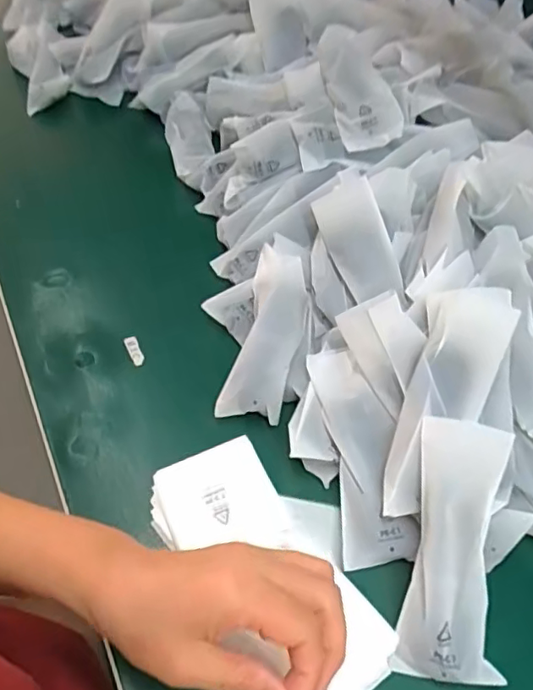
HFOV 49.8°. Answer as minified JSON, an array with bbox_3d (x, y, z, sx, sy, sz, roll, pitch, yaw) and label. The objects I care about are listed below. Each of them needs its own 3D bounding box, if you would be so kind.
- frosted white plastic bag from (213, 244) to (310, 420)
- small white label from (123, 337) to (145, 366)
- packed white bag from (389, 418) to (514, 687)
[{"bbox_3d":[0.002,-0.009,0.454,0.049,0.022,0.141,12,67,6],"label":"frosted white plastic bag"},{"bbox_3d":[-0.109,0.004,0.470,0.010,0.006,0.027,-22,57,-19],"label":"small white label"},{"bbox_3d":[0.115,0.124,0.351,0.052,0.018,0.150,10,79,5],"label":"packed white bag"}]

